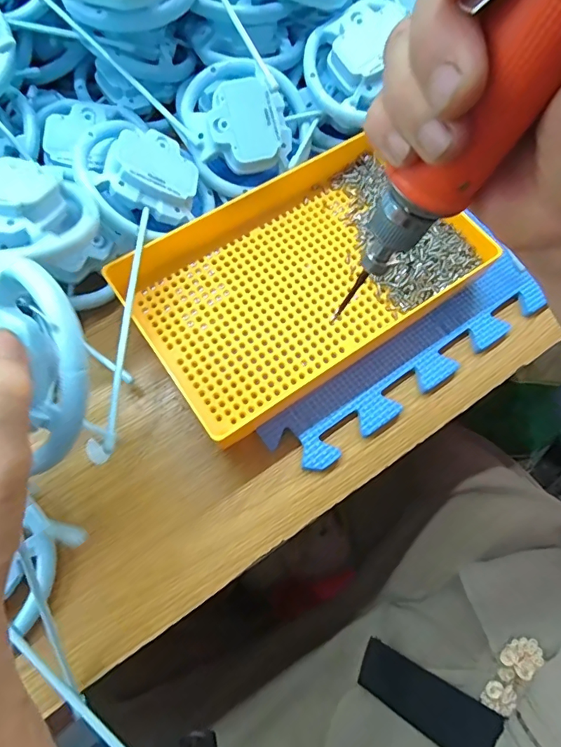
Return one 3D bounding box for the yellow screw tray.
[{"bbox_3d":[0.014,-0.078,0.341,0.238,0.035,0.154,-34,74,-14],"label":"yellow screw tray"}]

